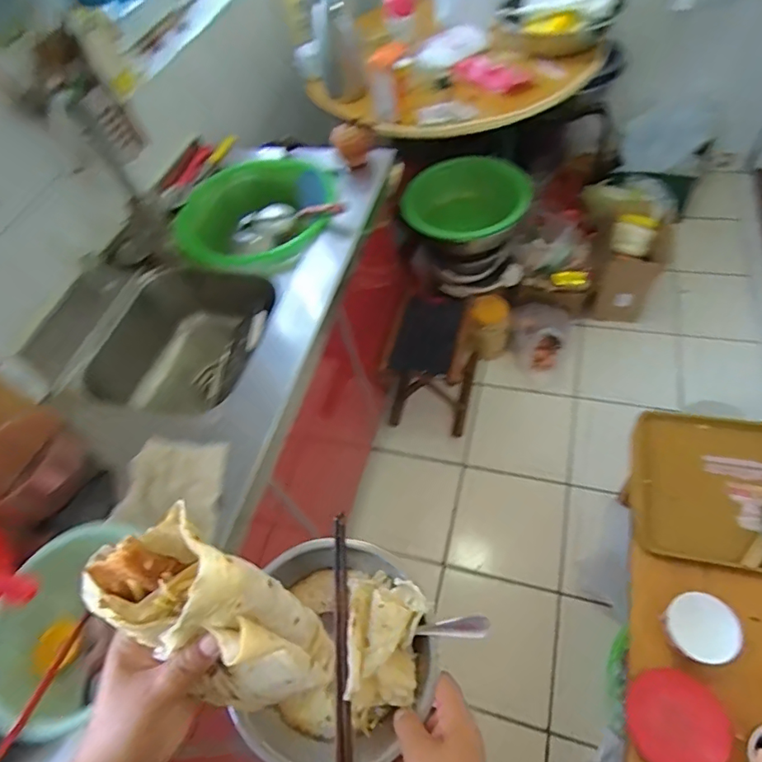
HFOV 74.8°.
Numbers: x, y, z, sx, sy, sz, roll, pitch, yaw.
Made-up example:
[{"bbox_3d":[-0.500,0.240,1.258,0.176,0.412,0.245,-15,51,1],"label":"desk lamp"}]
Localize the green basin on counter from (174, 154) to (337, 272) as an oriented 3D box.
[{"bbox_3d":[-0.287,-0.360,1.170,0.367,0.140,0.340,3,60,3],"label":"green basin on counter"}]

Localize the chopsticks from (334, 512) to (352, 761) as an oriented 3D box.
[{"bbox_3d":[-0.034,0.243,0.440,0.014,0.015,0.244,-4,59,0],"label":"chopsticks"}]

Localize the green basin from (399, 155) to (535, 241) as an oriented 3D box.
[{"bbox_3d":[0.263,-0.559,1.545,0.404,0.130,0.236,5,103,22],"label":"green basin"}]

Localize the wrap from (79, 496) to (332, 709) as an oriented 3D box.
[{"bbox_3d":[-0.096,0.161,0.315,0.081,0.177,0.061,-48,33,-22],"label":"wrap"}]

